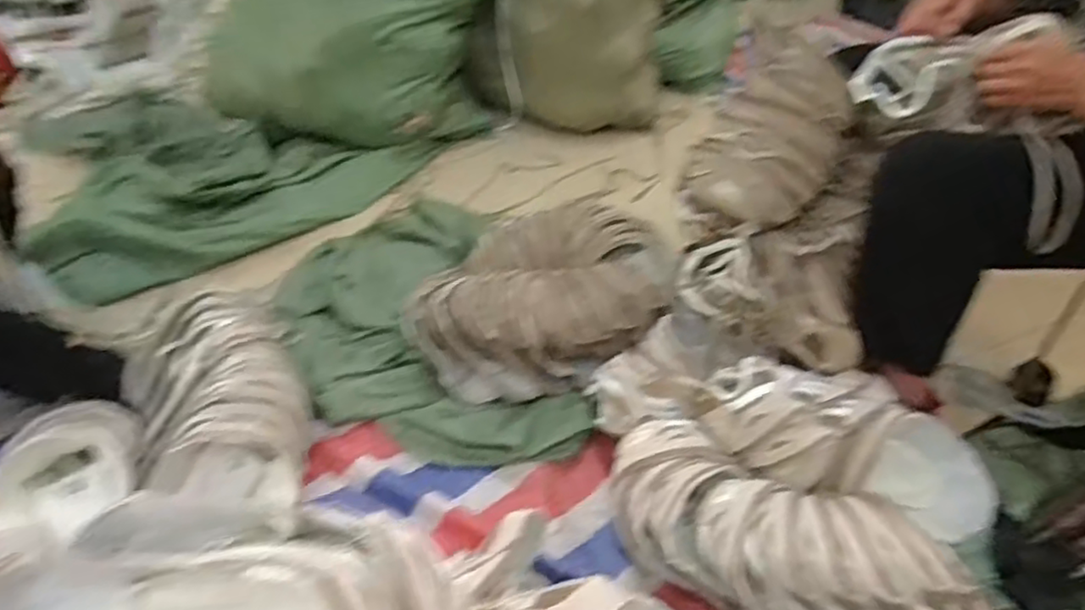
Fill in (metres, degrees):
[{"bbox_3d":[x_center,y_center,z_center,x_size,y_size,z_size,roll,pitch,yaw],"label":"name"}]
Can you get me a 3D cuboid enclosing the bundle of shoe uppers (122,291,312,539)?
[{"bbox_3d":[-0.496,0.122,1.021,0.230,0.126,0.389,-21,47,-20],"label":"bundle of shoe uppers"}]

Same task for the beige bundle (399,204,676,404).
[{"bbox_3d":[0.006,-0.012,1.144,0.444,0.158,0.310,-4,43,-3],"label":"beige bundle"}]

